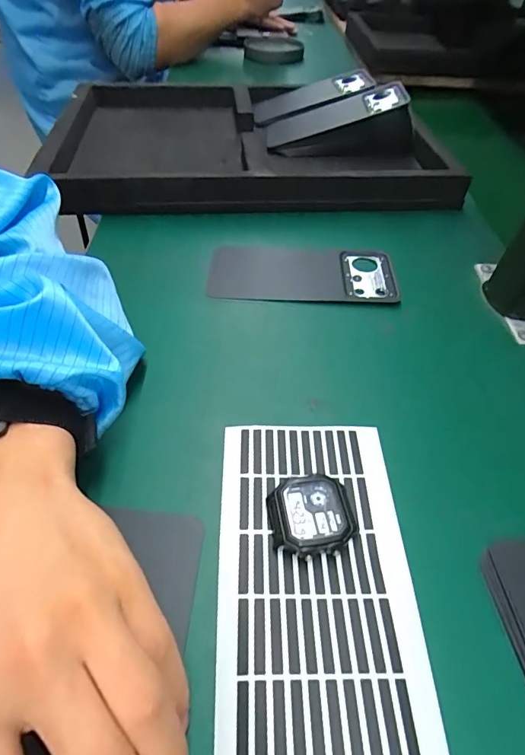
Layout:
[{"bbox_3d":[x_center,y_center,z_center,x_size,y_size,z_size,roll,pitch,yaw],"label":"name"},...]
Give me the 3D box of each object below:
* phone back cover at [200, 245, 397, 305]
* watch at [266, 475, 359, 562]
[{"bbox_3d":[0.033,-0.090,0.365,0.156,0.010,0.068,2,53,1],"label":"phone back cover"},{"bbox_3d":[0.025,0.072,0.223,0.042,0.012,0.040,-6,51,-7],"label":"watch"}]

